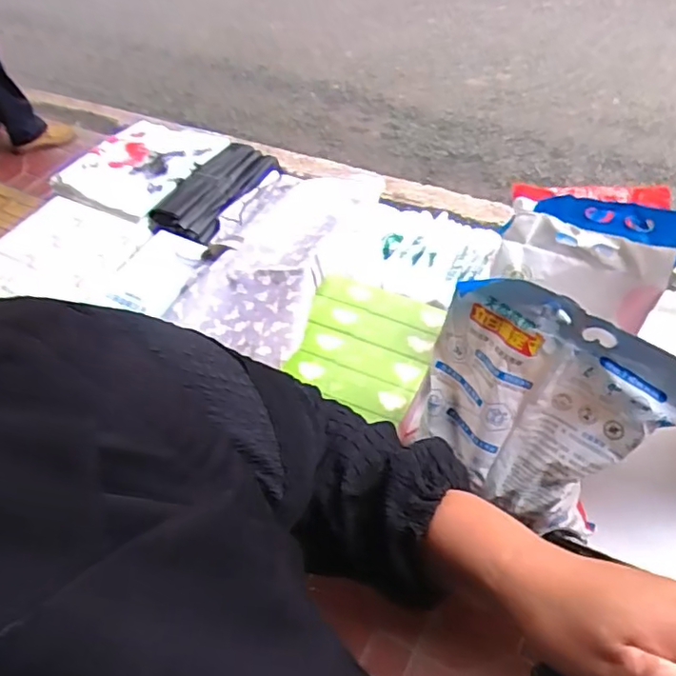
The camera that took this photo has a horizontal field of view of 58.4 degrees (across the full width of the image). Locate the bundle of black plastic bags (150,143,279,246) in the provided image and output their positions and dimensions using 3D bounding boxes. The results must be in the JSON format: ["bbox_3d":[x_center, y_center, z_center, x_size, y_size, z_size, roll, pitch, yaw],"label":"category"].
[{"bbox_3d":[-0.281,-0.348,1.408,0.173,0.027,0.317,23,56,19],"label":"bundle of black plastic bags"}]

